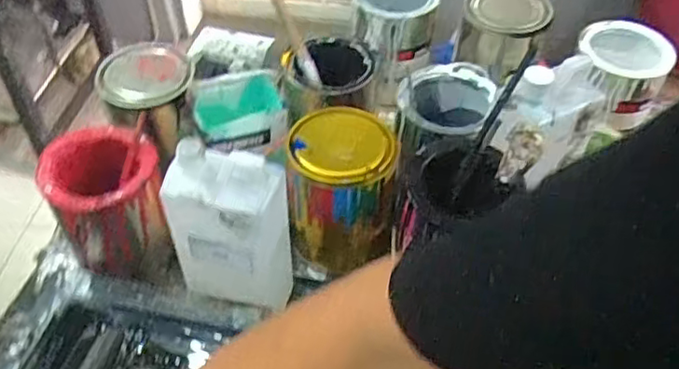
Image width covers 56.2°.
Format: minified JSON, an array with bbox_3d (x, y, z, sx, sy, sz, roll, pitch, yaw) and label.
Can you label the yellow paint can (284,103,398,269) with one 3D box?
[{"bbox_3d":[0.003,0.018,0.664,0.109,0.174,0.095,4,47,3],"label":"yellow paint can"}]

